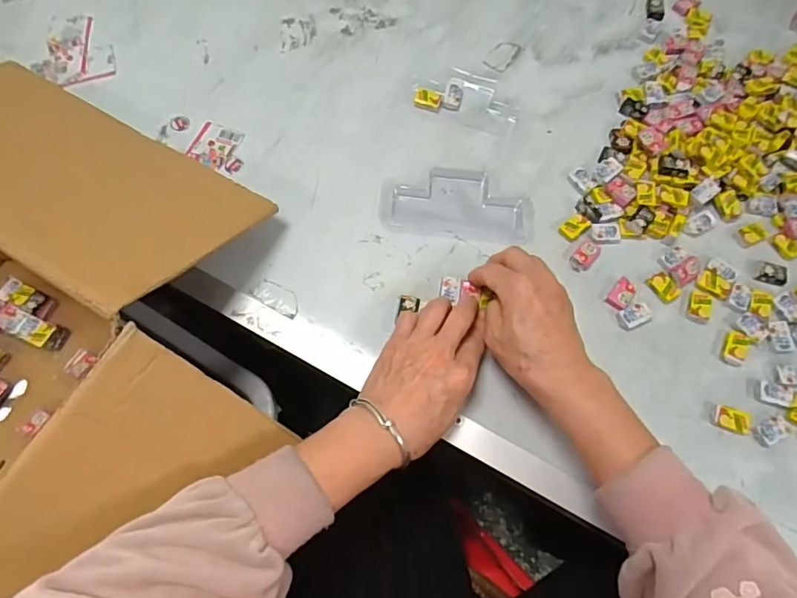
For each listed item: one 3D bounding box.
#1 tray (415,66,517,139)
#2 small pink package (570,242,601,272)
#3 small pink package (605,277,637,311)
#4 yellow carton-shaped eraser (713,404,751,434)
[{"bbox_3d":[0.072,-0.210,0.524,0.111,0.011,0.066,21,72,7],"label":"tray"},{"bbox_3d":[0.171,-0.040,0.462,0.019,0.007,0.032,42,76,13],"label":"small pink package"},{"bbox_3d":[0.199,-0.005,0.450,0.018,0.007,0.031,35,74,11],"label":"small pink package"},{"bbox_3d":[0.272,0.098,0.413,0.029,0.007,0.021,16,72,5],"label":"yellow carton-shaped eraser"}]

